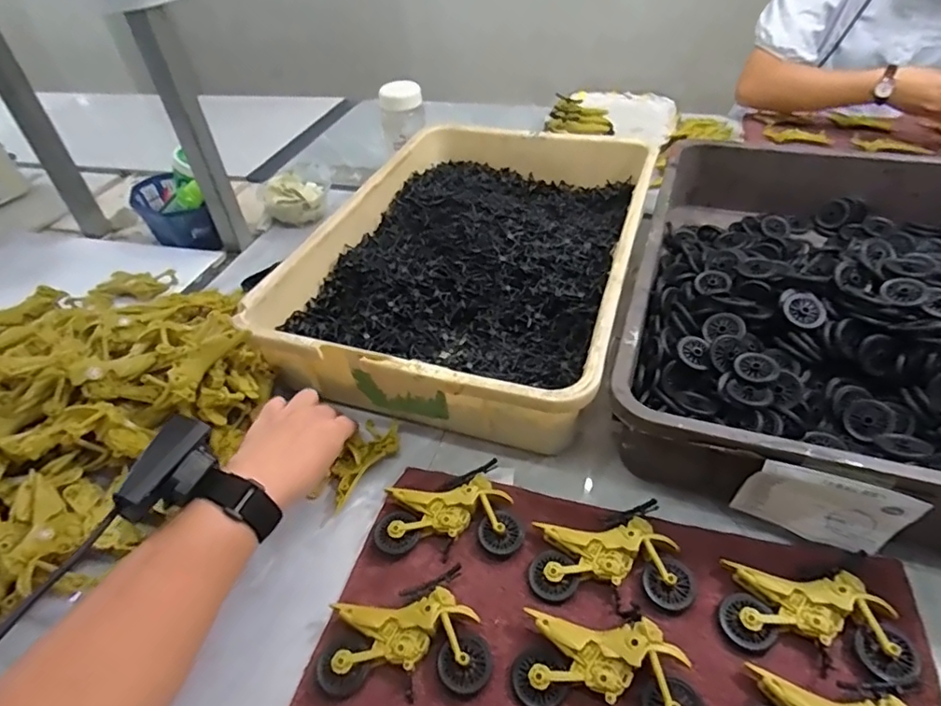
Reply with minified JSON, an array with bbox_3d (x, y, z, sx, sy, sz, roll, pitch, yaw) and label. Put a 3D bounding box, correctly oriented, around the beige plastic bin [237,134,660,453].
[{"bbox_3d":[0.015,-0.129,0.665,0.348,0.089,0.510,11,46,17],"label":"beige plastic bin"}]

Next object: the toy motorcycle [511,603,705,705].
[{"bbox_3d":[0.091,0.204,0.362,0.116,0.026,0.072,7,45,13],"label":"toy motorcycle"}]

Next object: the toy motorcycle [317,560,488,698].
[{"bbox_3d":[-0.048,0.204,0.381,0.111,0.021,0.075,-13,44,-7],"label":"toy motorcycle"}]

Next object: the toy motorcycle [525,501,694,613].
[{"bbox_3d":[0.103,0.159,0.413,0.112,0.021,0.075,-8,43,-3],"label":"toy motorcycle"}]

